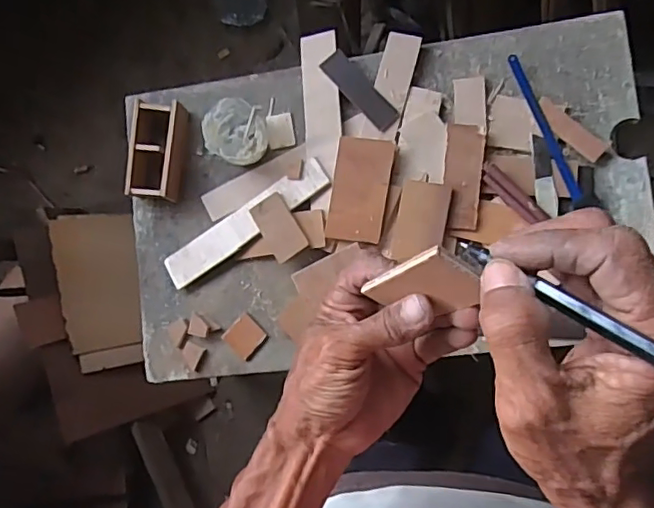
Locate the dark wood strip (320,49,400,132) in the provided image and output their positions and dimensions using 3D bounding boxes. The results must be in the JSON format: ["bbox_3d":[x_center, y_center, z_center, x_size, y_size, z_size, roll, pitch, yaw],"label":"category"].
[{"bbox_3d":[0.038,-0.185,0.647,0.031,0.009,0.105,-42,82,4],"label":"dark wood strip"}]

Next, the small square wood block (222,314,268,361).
[{"bbox_3d":[-0.094,0.094,0.654,0.040,0.007,0.039,42,93,9],"label":"small square wood block"}]

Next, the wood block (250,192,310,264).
[{"bbox_3d":[-0.054,-0.030,0.640,0.040,0.005,0.071,-32,83,6],"label":"wood block"}]

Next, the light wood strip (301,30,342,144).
[{"bbox_3d":[-0.007,-0.191,0.654,0.042,0.010,0.124,-4,86,8],"label":"light wood strip"}]

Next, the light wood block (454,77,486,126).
[{"bbox_3d":[0.158,-0.169,0.633,0.033,0.005,0.055,-1,87,9],"label":"light wood block"}]

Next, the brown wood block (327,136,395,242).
[{"bbox_3d":[0.036,-0.070,0.626,0.061,0.011,0.111,9,88,9],"label":"brown wood block"}]

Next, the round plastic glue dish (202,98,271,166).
[{"bbox_3d":[-0.102,-0.137,0.644,0.064,0.064,0.066,-1,87,9],"label":"round plastic glue dish"}]

